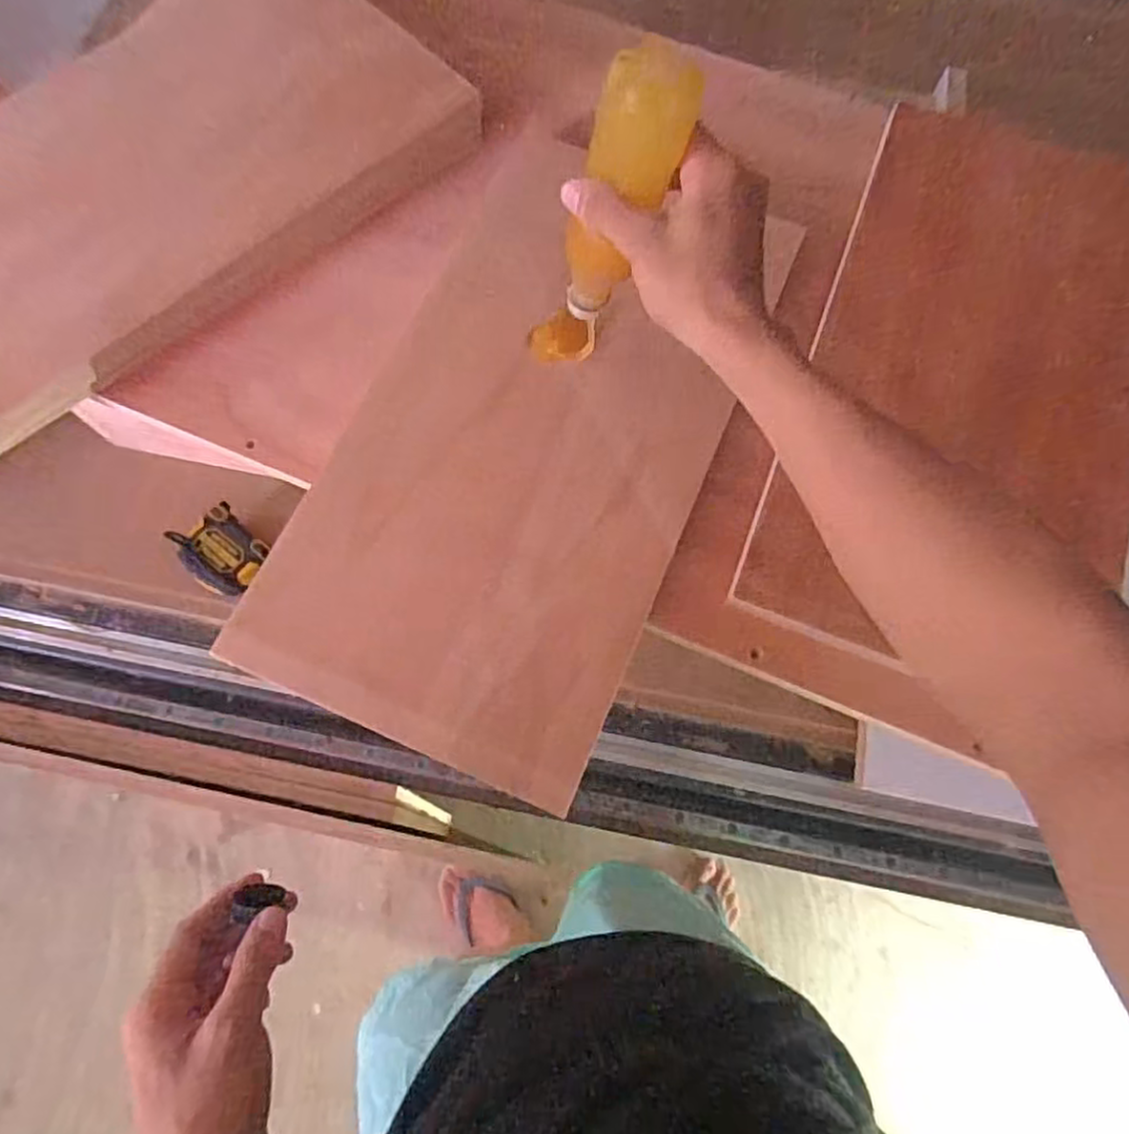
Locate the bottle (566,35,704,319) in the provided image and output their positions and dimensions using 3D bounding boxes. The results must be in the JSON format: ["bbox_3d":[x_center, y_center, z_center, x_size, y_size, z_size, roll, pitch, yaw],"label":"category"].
[{"bbox_3d":[0.032,-0.223,0.425,0.051,0.173,0.040,22,71,-3],"label":"bottle"}]

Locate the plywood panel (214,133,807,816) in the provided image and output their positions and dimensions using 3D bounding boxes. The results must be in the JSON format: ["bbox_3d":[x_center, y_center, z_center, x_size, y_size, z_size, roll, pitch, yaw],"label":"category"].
[{"bbox_3d":[-0.019,-0.108,0.554,0.263,0.013,0.504,23,73,6],"label":"plywood panel"}]

